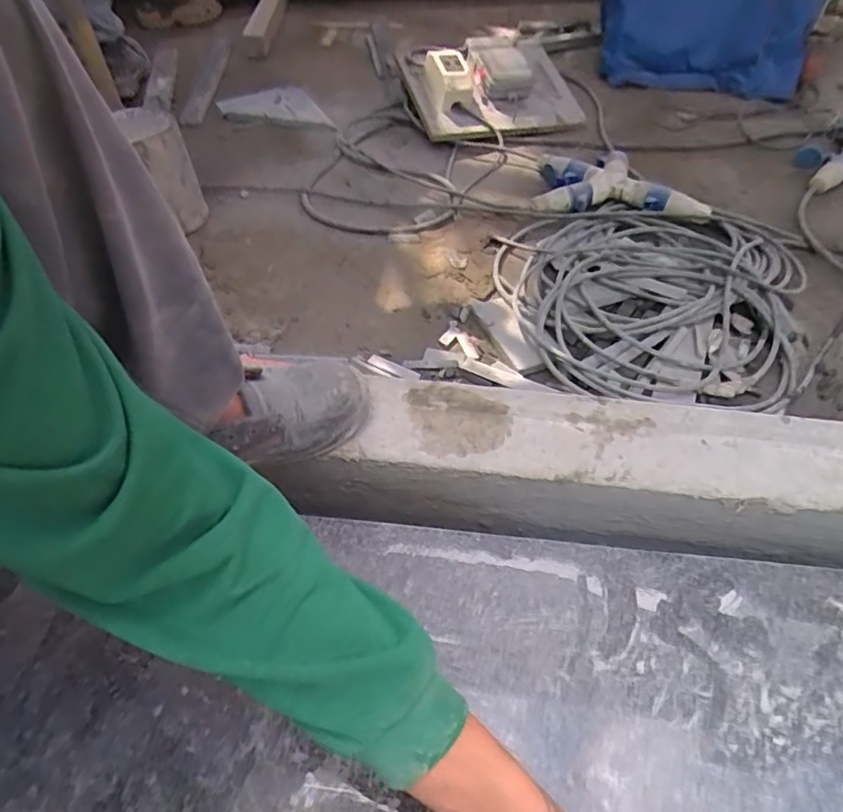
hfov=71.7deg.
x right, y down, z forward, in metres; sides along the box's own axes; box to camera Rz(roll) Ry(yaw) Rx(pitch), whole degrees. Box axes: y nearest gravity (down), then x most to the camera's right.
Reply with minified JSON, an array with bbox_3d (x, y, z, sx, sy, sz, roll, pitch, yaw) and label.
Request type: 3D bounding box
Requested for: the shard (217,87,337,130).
[{"bbox_3d":[-0.352,-0.752,1.471,0.331,0.033,0.148,13,52,12],"label":"shard"}]

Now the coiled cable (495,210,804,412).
[{"bbox_3d":[0.404,-0.186,1.001,0.507,0.082,0.467,-1,51,1],"label":"coiled cable"}]

